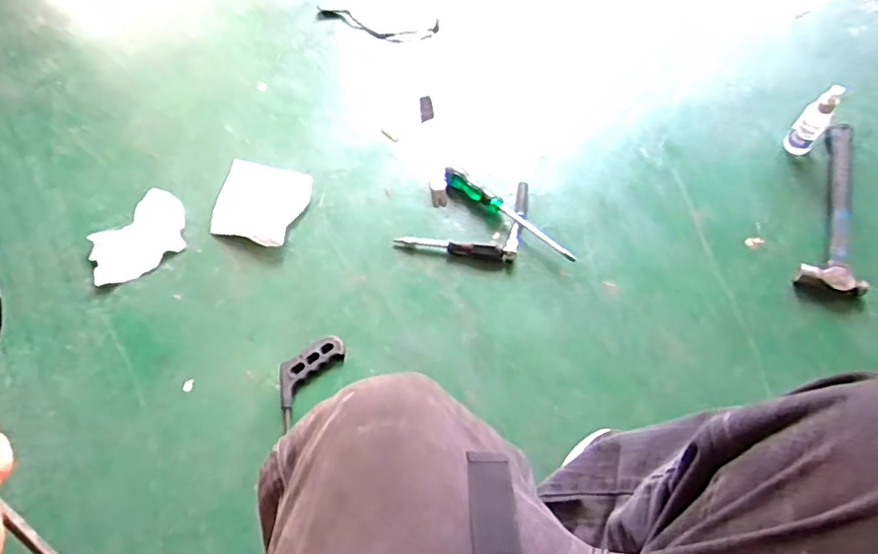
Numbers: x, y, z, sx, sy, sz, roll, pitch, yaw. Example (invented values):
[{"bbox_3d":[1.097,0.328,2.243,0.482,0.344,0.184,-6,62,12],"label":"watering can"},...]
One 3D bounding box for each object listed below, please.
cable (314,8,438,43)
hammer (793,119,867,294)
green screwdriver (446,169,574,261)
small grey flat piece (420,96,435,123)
[{"bbox_3d":[-0.123,-0.488,1.206,0.239,0.008,0.065,9,65,3],"label":"cable"},{"bbox_3d":[0.654,-0.124,1.003,0.098,0.051,0.321,21,66,8],"label":"hammer"},{"bbox_3d":[0.113,-0.105,1.010,0.256,0.042,0.031,38,70,15],"label":"green screwdriver"},{"bbox_3d":[-0.022,-0.305,1.122,0.025,0.004,0.058,-3,65,-3],"label":"small grey flat piece"}]

